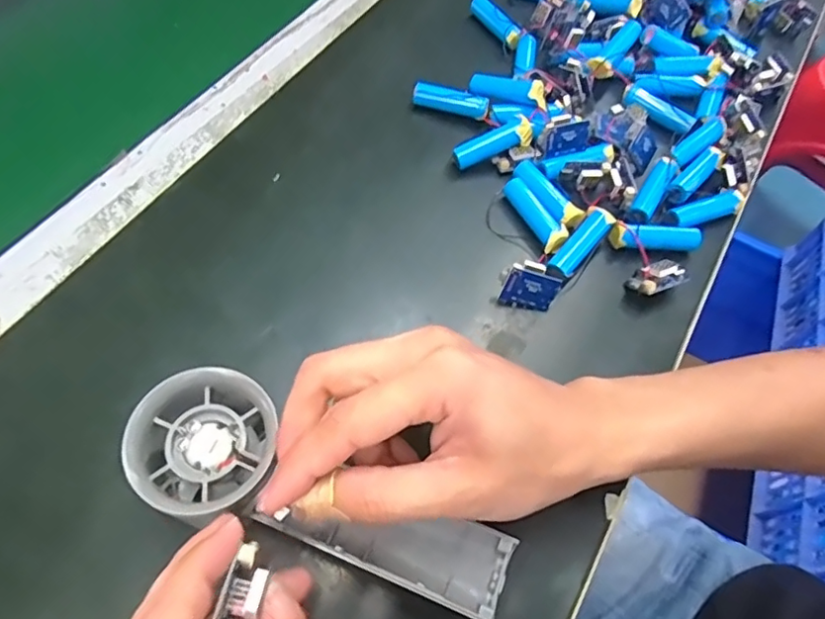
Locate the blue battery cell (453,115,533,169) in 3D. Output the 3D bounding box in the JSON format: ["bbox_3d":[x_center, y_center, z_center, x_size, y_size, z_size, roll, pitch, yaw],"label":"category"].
[{"bbox_3d":[0.050,-0.105,0.358,0.050,0.013,0.014,-23,63,7],"label":"blue battery cell"}]

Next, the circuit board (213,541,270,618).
[{"bbox_3d":[-0.054,0.091,0.182,0.013,0.011,0.030,12,61,4],"label":"circuit board"}]

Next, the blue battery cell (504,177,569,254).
[{"bbox_3d":[0.074,-0.058,0.345,0.016,0.014,0.054,-21,65,-16],"label":"blue battery cell"}]

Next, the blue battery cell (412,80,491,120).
[{"bbox_3d":[0.026,-0.142,0.387,0.052,0.016,0.014,18,61,4],"label":"blue battery cell"}]

